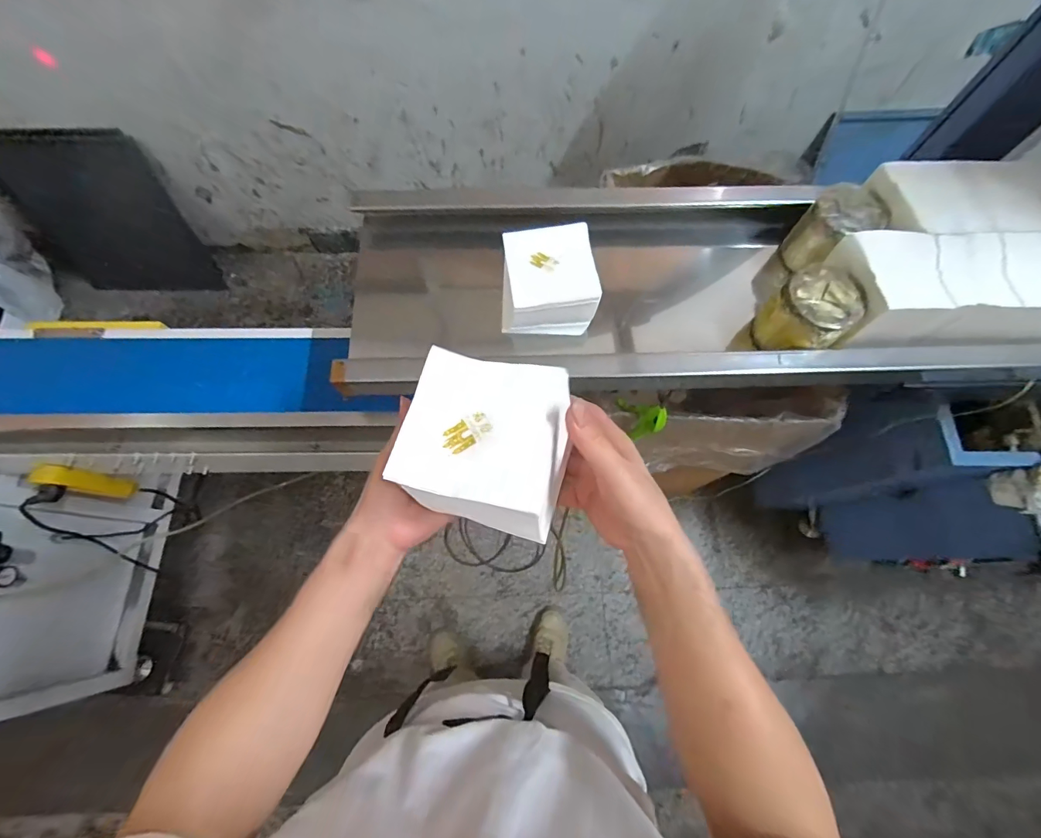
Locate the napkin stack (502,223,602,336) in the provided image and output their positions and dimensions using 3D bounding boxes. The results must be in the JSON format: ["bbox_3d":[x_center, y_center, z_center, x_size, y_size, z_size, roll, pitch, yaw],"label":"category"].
[{"bbox_3d":[0.038,-0.192,0.610,0.123,0.071,0.124,-3,70,0],"label":"napkin stack"}]

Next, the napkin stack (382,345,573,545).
[{"bbox_3d":[-0.029,0.019,0.364,0.117,0.075,0.123,11,70,5],"label":"napkin stack"}]

